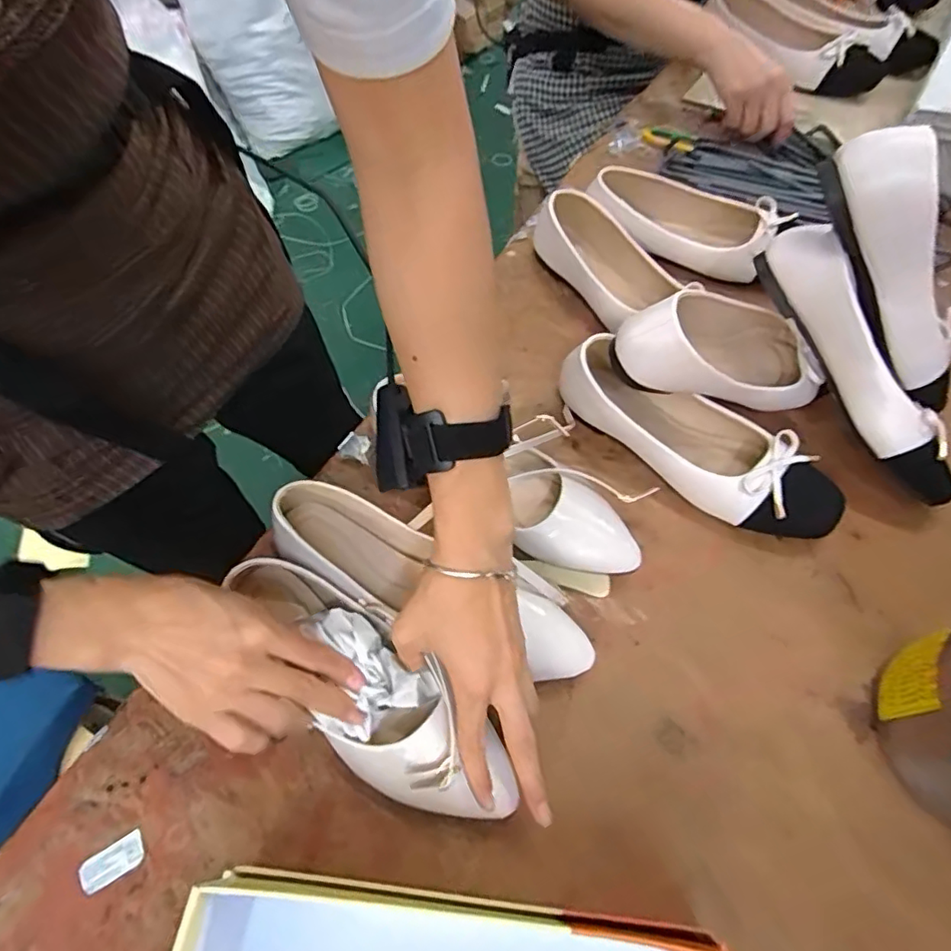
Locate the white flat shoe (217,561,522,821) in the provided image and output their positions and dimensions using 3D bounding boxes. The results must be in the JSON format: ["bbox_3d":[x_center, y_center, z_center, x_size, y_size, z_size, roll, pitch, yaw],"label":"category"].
[{"bbox_3d":[-0.080,0.142,0.401,0.074,0.054,0.245,-41,66,-20],"label":"white flat shoe"}]

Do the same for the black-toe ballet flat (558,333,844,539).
[{"bbox_3d":[0.192,-0.036,0.504,0.245,0.065,0.085,40,68,21],"label":"black-toe ballet flat"}]

